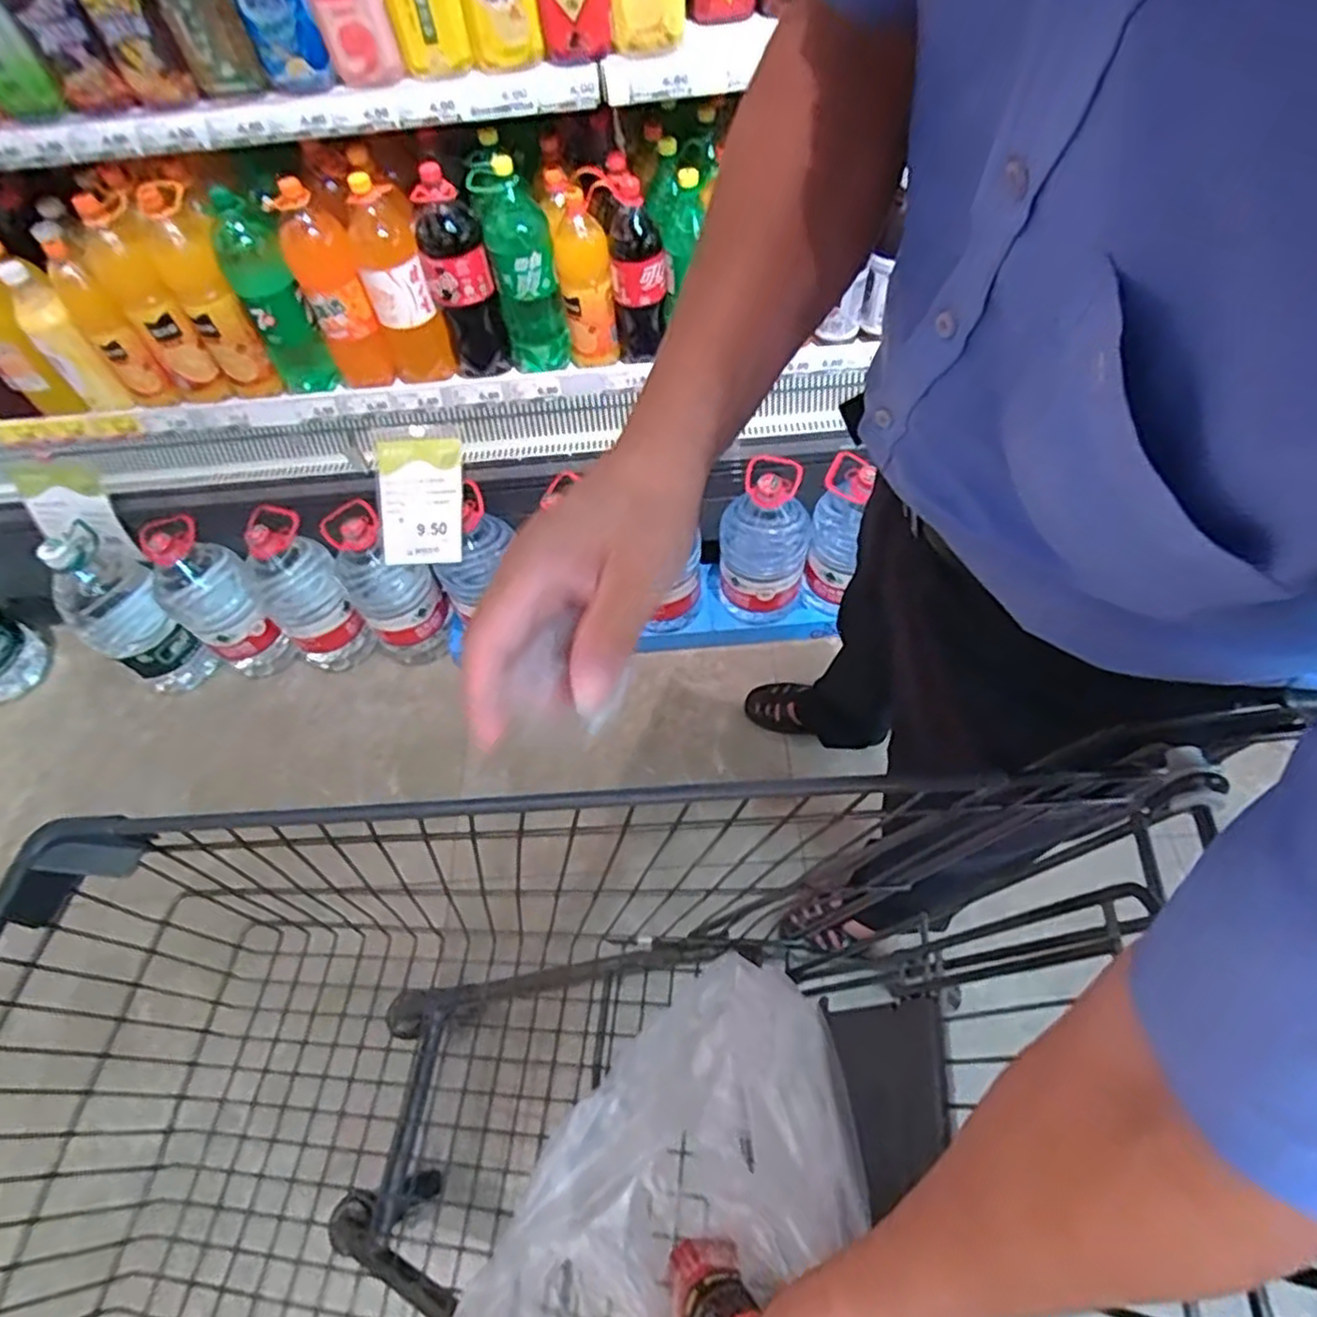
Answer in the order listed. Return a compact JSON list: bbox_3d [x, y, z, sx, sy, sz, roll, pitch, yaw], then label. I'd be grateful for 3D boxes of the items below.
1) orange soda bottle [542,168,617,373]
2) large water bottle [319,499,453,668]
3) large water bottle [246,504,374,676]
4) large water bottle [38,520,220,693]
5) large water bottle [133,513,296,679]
[{"bbox_3d":[-0.120,-0.607,1.177,0.090,0.277,0.097,-7,57,0],"label":"orange soda bottle"},{"bbox_3d":[-0.501,-0.129,1.359,0.151,0.339,0.144,-33,60,-16],"label":"large water bottle"},{"bbox_3d":[-0.674,-0.128,1.377,0.151,0.353,0.173,-38,61,-18],"label":"large water bottle"},{"bbox_3d":[-1.006,-0.073,1.381,0.149,0.356,0.165,33,65,23],"label":"large water bottle"},{"bbox_3d":[-0.840,-0.108,1.382,0.158,0.364,0.154,38,67,25],"label":"large water bottle"}]

